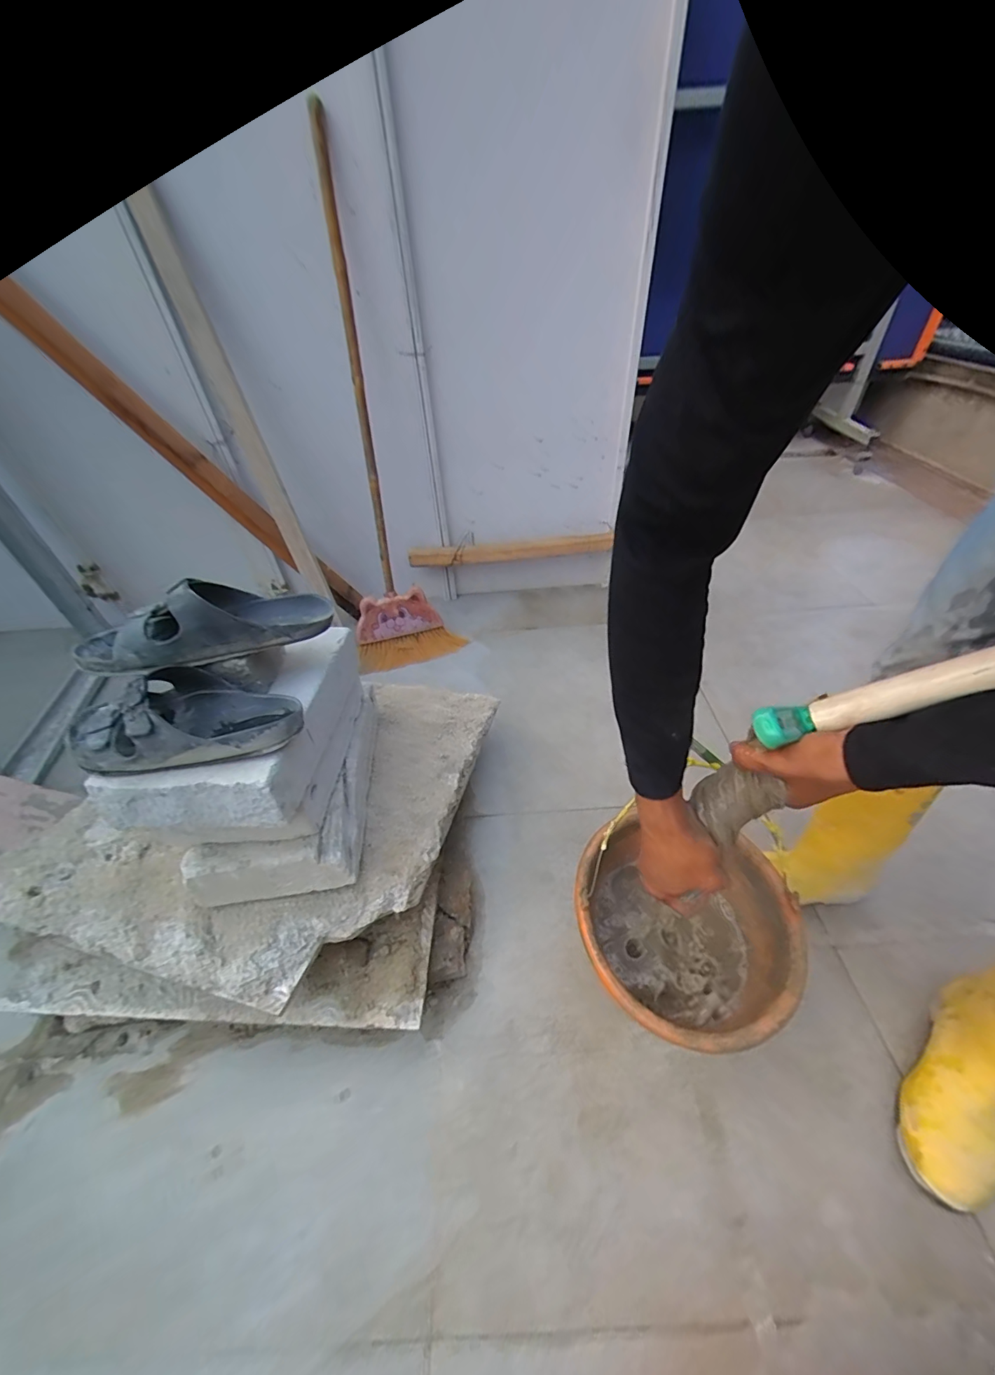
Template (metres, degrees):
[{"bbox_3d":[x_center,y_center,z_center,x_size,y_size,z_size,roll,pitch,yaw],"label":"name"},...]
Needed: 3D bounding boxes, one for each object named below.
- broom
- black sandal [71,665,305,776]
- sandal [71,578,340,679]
[{"bbox_3d":[-0.287,-0.557,1.080,0.274,1.059,0.145,-10,23,-7],"label":"broom"},{"bbox_3d":[-0.335,0.025,0.489,0.238,0.069,0.107,-9,44,-6],"label":"black sandal"},{"bbox_3d":[-0.323,-0.079,0.525,0.249,0.073,0.094,-19,46,-16],"label":"sandal"}]

